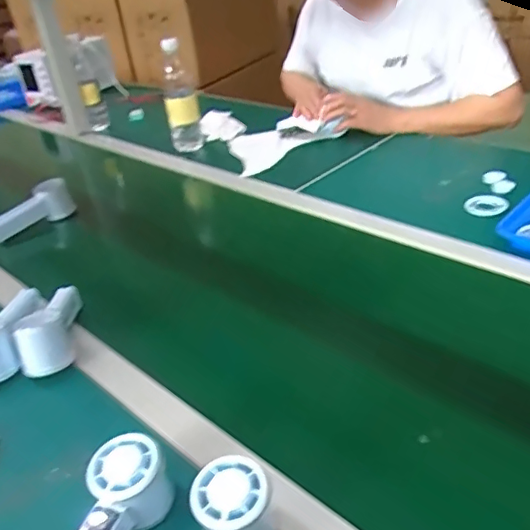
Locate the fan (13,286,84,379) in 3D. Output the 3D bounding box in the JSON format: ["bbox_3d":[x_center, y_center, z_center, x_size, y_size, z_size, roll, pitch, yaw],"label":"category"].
[{"bbox_3d":[-0.256,0.066,0.674,0.055,0.058,0.146,-9,32,-3],"label":"fan"}]

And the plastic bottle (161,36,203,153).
[{"bbox_3d":[-0.183,-0.364,1.200,0.069,0.217,0.082,-9,32,-3],"label":"plastic bottle"}]

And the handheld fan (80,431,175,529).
[{"bbox_3d":[-0.124,0.211,0.430,0.050,0.062,0.152,8,51,24],"label":"handheld fan"}]

